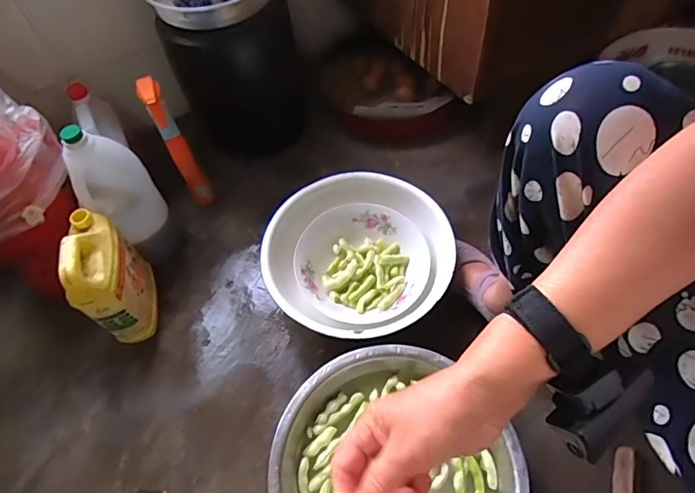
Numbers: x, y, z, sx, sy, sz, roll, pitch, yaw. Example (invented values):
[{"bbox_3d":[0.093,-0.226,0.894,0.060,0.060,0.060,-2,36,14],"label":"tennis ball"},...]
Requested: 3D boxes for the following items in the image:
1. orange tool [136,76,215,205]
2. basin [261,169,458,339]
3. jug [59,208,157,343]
[{"bbox_3d":[-0.294,-0.176,0.800,0.037,0.232,0.076,-27,58,-12],"label":"orange tool"},{"bbox_3d":[0.018,0.025,0.758,0.290,0.106,0.277,-3,54,4],"label":"basin"},{"bbox_3d":[-0.355,0.050,0.705,0.062,0.216,0.132,-18,56,-6],"label":"jug"}]

